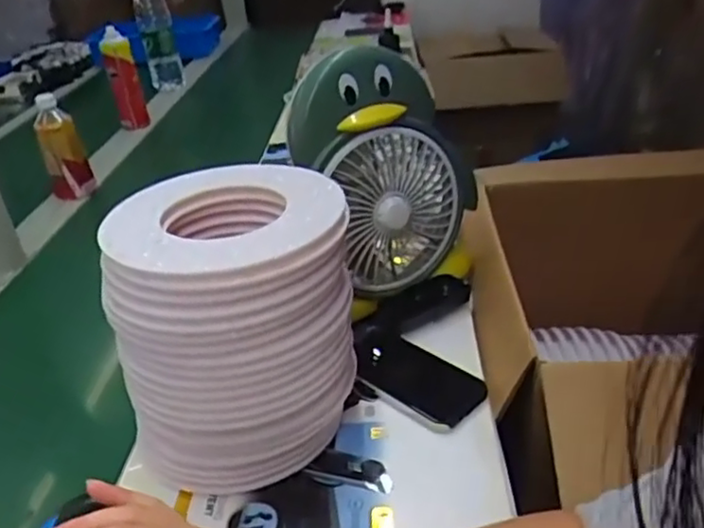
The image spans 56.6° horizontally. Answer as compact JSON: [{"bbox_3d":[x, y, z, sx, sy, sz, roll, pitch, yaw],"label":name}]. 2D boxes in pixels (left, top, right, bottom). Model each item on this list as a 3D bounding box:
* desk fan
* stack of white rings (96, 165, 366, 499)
[{"bbox_3d":[0.041,-0.097,0.745,0.206,0.270,0.116,-15,31,-15],"label":"desk fan"},{"bbox_3d":[-0.094,0.052,0.573,0.190,0.217,0.182,-8,30,-4],"label":"stack of white rings"}]

